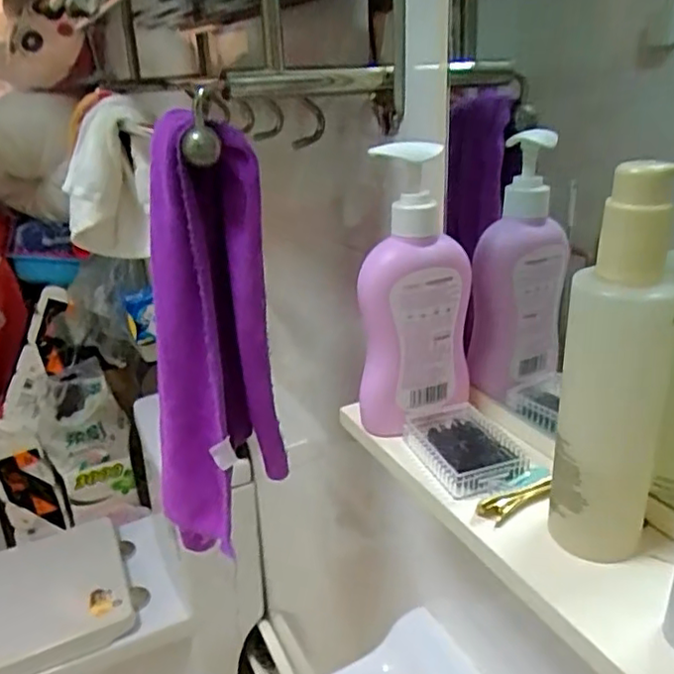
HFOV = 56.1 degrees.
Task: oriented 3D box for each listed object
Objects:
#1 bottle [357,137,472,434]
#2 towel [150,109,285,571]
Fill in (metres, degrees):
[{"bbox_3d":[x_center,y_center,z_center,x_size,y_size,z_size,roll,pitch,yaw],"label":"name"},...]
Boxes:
[{"bbox_3d":[0.052,-0.028,0.425,0.073,0.183,0.045,-15,26,-29],"label":"bottle"},{"bbox_3d":[-0.109,0.015,0.539,0.105,0.355,0.109,-11,24,-19],"label":"towel"}]

